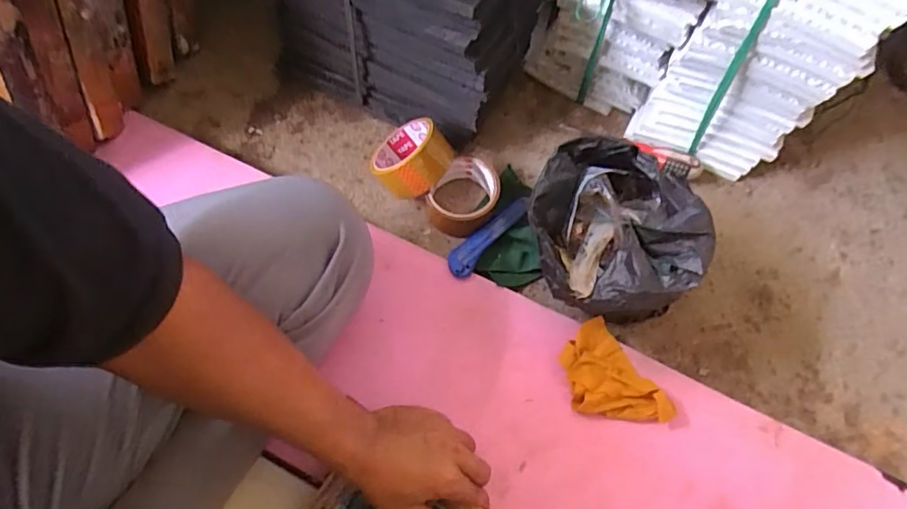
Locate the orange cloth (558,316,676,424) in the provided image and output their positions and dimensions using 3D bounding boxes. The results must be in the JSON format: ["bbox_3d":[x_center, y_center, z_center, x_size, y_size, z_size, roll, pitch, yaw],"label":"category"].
[{"bbox_3d":[0.166,0.139,0.585,0.079,0.029,0.124,-31,70,-12],"label":"orange cloth"}]

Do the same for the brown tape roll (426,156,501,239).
[{"bbox_3d":[0.012,-0.072,0.657,0.082,0.043,0.082,0,67,1],"label":"brown tape roll"}]

